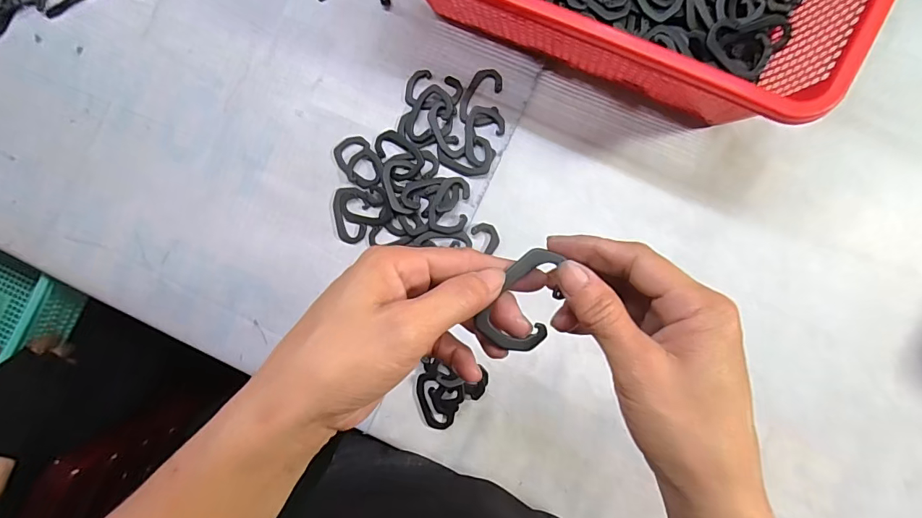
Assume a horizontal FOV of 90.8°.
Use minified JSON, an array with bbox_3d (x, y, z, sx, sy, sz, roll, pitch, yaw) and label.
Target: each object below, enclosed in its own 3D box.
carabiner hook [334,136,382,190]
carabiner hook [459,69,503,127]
[{"bbox_3d":[-0.097,-0.092,0.433,0.035,0.005,0.054,-39,84,4],"label":"carabiner hook"},{"bbox_3d":[0.018,-0.149,0.418,0.035,0.004,0.053,7,89,8],"label":"carabiner hook"}]

